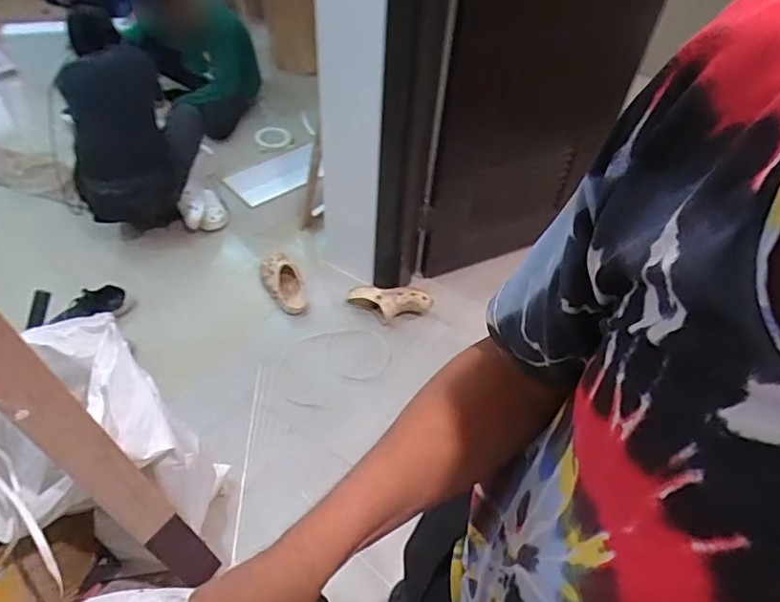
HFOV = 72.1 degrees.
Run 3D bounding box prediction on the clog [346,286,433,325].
[{"bbox_3d":[0.002,0.013,1.778,0.275,0.099,0.114,3,47,-2],"label":"clog"}]

